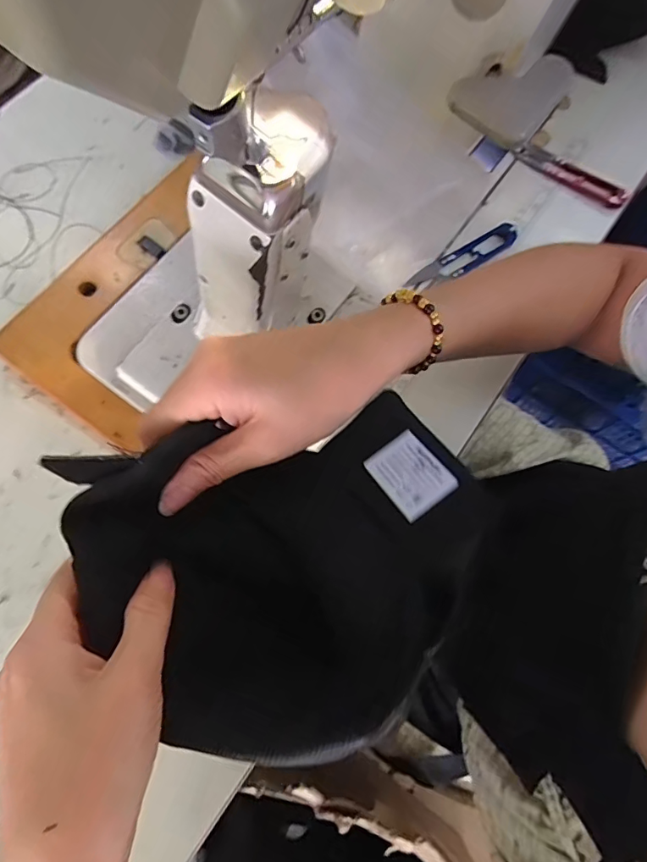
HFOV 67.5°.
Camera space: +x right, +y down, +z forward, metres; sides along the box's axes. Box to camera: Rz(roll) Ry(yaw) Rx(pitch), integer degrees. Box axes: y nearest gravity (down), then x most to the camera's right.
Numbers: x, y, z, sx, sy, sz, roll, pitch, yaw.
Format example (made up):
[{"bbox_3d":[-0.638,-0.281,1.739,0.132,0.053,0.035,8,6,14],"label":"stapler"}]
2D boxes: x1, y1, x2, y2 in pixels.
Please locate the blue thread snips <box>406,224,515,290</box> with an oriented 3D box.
[{"bbox_3d":[0.127,-0.155,0.434,0.111,0.010,0.026,-31,75,-11],"label":"blue thread snips"}]

